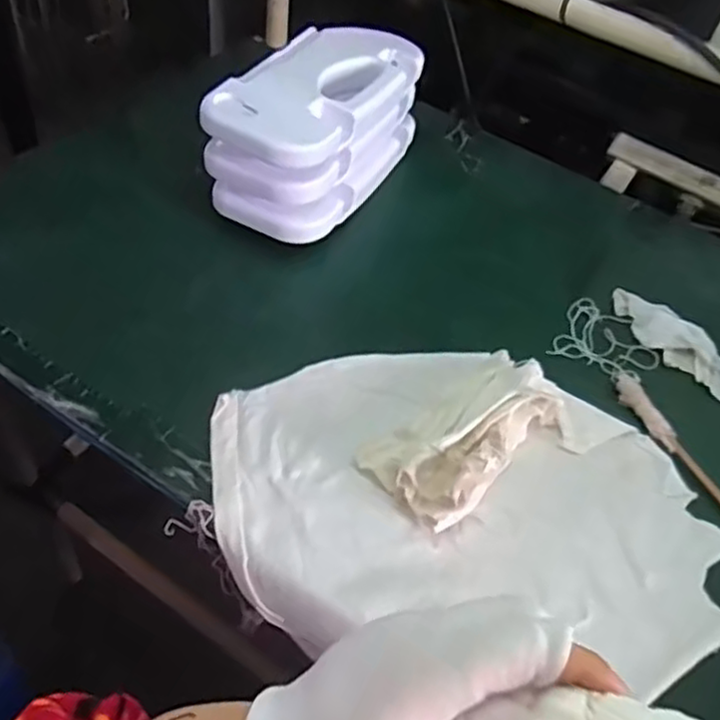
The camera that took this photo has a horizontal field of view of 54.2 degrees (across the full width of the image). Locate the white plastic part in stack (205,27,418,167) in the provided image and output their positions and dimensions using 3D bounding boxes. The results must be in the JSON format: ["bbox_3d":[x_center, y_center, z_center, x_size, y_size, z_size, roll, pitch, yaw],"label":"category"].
[{"bbox_3d":[-0.035,-0.268,0.687,0.114,0.035,0.245,27,51,12],"label":"white plastic part in stack"}]

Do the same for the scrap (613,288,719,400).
[{"bbox_3d":[0.299,-0.019,0.666,0.052,0.011,0.146,-25,59,-27],"label":"scrap"}]

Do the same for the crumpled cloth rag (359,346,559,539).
[{"bbox_3d":[0.090,0.054,0.551,0.169,0.031,0.089,-30,61,-30],"label":"crumpled cloth rag"}]

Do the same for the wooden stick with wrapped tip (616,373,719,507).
[{"bbox_3d":[0.273,0.091,0.569,0.021,0.012,0.207,-14,54,-21],"label":"wooden stick with wrapped tip"}]

